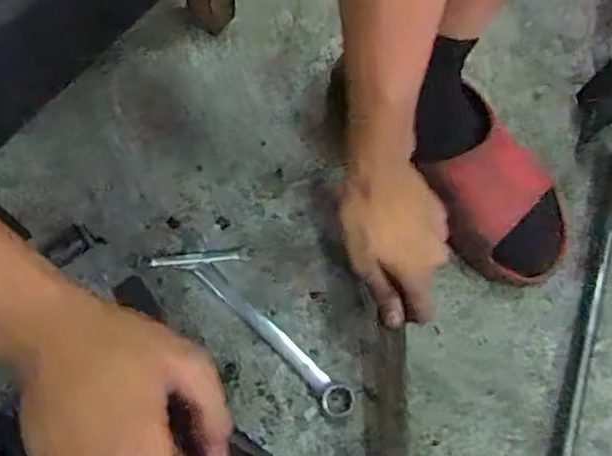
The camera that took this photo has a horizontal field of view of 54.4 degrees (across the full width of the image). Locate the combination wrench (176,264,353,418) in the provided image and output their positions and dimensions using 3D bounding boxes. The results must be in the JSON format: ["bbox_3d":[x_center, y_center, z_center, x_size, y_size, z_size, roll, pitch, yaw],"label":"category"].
[{"bbox_3d":[-0.036,0.094,0.539,0.198,0.007,0.025,43,77,12],"label":"combination wrench"}]

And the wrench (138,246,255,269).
[{"bbox_3d":[-0.104,0.029,0.561,0.106,0.004,0.012,-6,72,-2],"label":"wrench"}]

